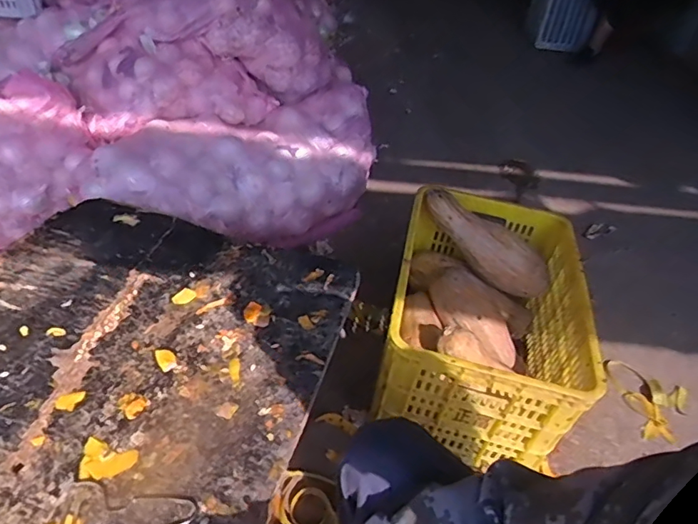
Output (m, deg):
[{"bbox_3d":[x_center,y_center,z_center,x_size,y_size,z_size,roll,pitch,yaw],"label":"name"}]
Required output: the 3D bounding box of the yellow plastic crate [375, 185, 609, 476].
[{"bbox_3d":[0.291,0.107,1.090,0.374,0.284,0.568,11,42,4],"label":"yellow plastic crate"}]

